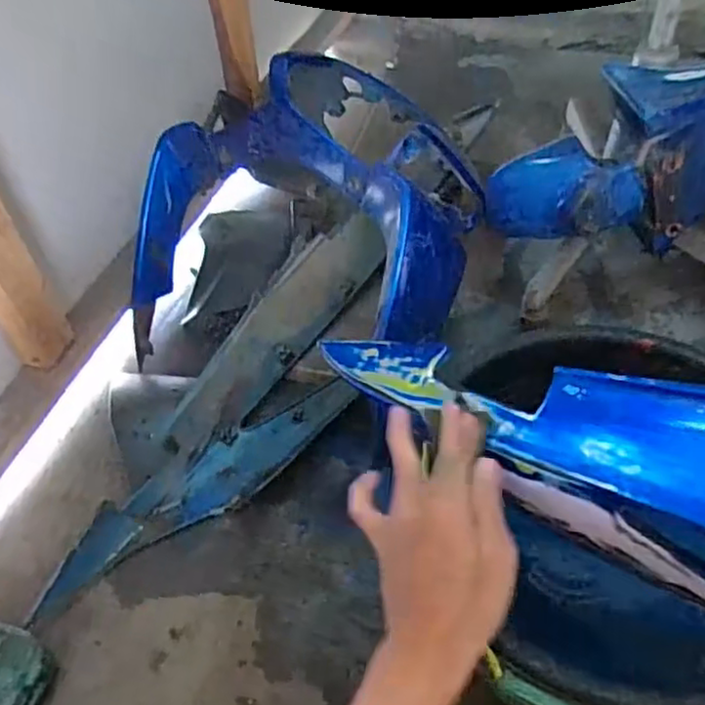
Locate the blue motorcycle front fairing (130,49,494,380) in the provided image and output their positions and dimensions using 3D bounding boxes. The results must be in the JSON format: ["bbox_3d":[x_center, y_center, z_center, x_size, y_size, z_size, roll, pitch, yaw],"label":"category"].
[{"bbox_3d":[-0.074,-0.162,0.862,0.428,0.331,0.266,14,52,16],"label":"blue motorcycle front fairing"}]

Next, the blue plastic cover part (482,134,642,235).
[{"bbox_3d":[0.262,-0.197,0.849,0.185,0.099,0.070,14,52,16],"label":"blue plastic cover part"}]

